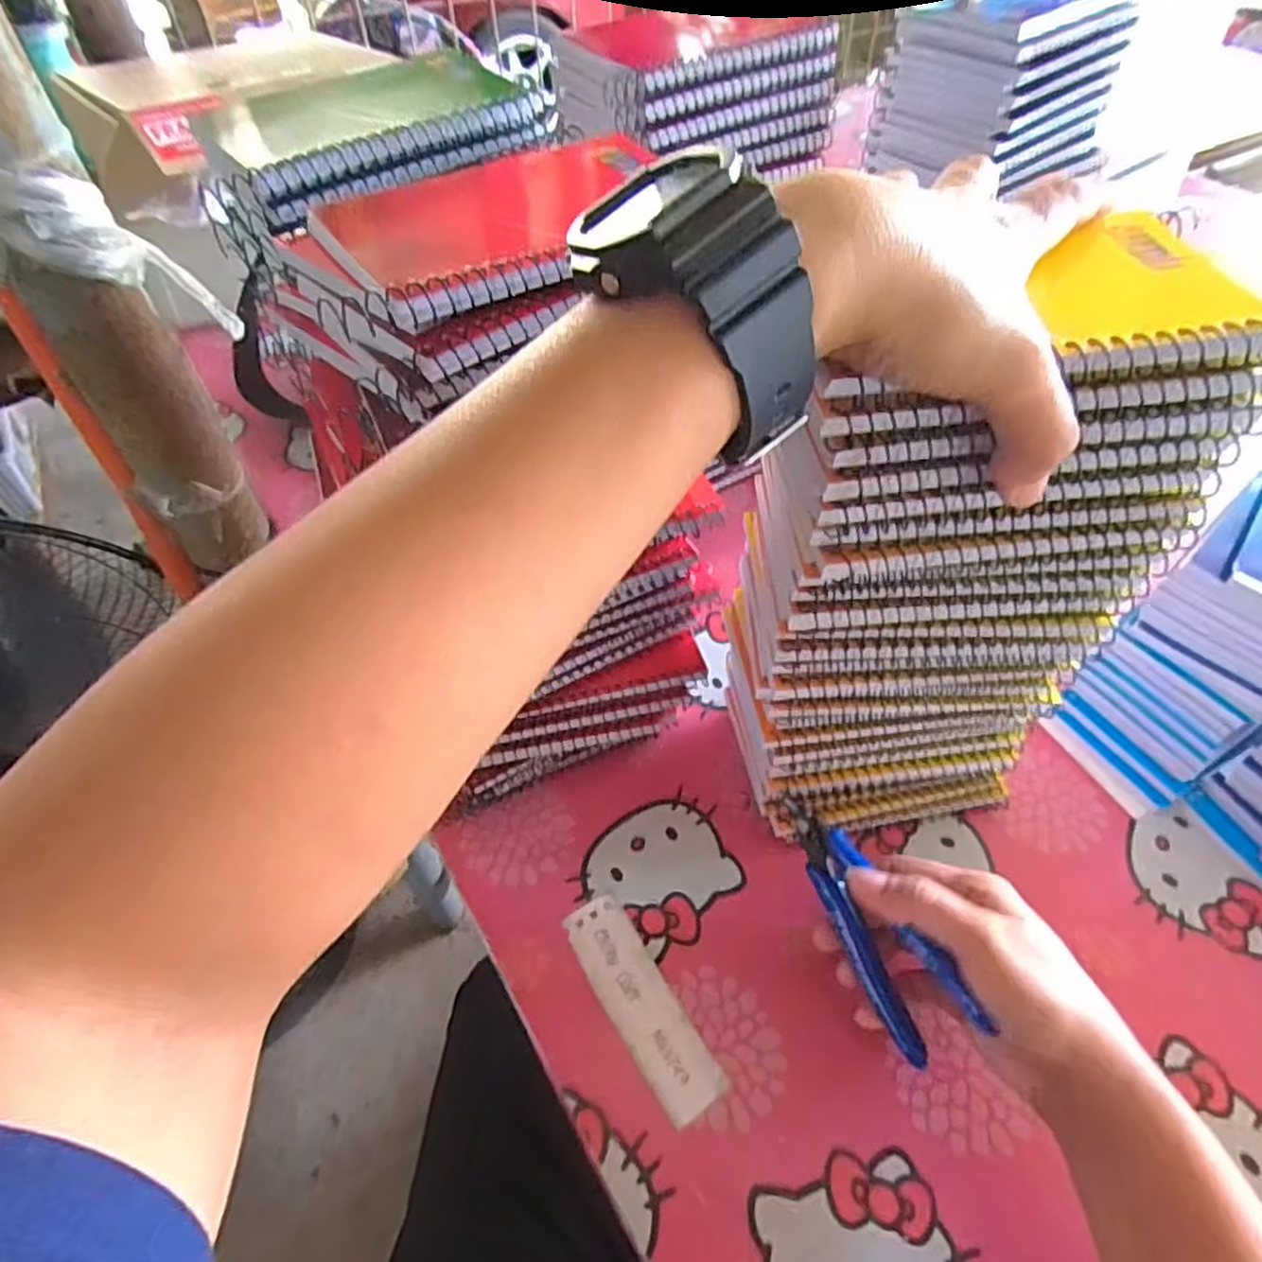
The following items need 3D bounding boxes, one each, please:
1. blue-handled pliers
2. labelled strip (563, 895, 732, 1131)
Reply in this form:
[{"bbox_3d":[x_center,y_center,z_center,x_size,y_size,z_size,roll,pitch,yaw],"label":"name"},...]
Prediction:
[{"bbox_3d":[0.106,0.127,0.328,0.020,0.050,0.120,-20,61,-15],"label":"blue-handled pliers"},{"bbox_3d":[0.005,0.180,0.355,0.032,0.004,0.105,-27,56,-19],"label":"labelled strip"}]

